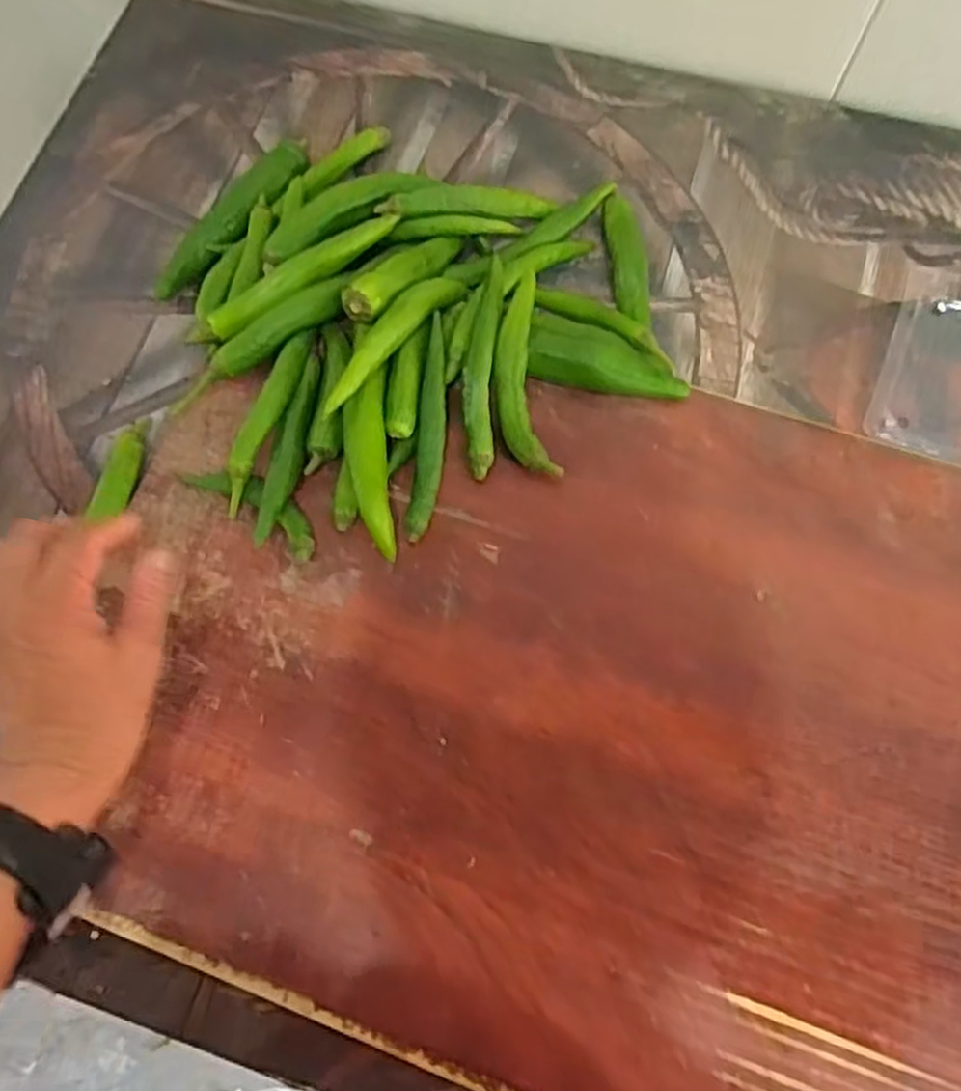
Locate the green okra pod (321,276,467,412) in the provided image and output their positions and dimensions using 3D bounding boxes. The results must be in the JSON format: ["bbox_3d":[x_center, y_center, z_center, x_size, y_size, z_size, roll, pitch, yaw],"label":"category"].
[{"bbox_3d":[-0.053,-0.123,0.463,0.020,0.027,0.119,36,74,12],"label":"green okra pod"}]

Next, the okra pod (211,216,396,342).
[{"bbox_3d":[-0.108,-0.168,0.479,0.131,0.017,0.024,-30,72,-9],"label":"okra pod"}]

